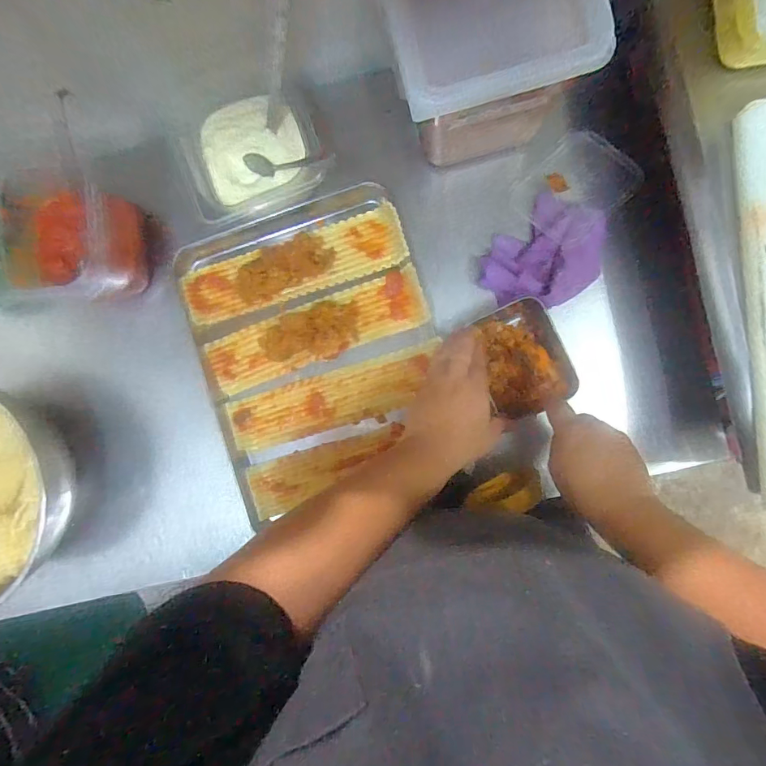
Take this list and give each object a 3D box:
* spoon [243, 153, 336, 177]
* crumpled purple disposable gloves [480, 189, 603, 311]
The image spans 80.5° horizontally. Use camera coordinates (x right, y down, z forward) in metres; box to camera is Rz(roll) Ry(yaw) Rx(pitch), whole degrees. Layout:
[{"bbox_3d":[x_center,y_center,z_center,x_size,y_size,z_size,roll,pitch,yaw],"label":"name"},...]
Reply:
[{"bbox_3d":[-0.114,-0.265,0.546,0.133,0.024,0.019,12,93,28],"label":"spoon"},{"bbox_3d":[0.201,-0.158,0.556,0.151,0.022,0.119,-39,86,4],"label":"crumpled purple disposable gloves"}]

